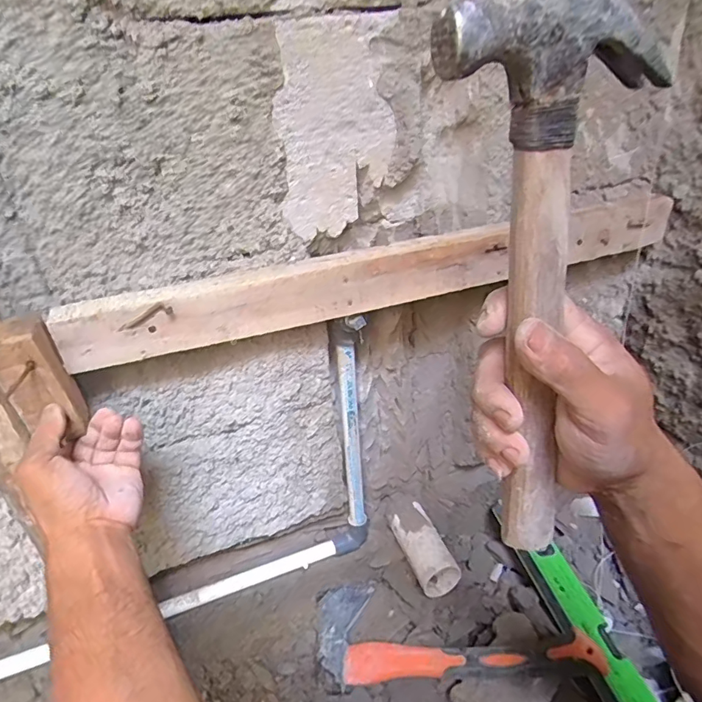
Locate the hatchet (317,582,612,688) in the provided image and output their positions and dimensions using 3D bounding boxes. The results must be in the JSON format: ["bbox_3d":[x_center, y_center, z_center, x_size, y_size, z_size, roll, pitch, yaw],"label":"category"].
[{"bbox_3d":[0.129,0.380,0.650,0.378,0.029,0.133,-14,36,15],"label":"hatchet"}]

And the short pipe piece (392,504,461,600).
[{"bbox_3d":[0.111,0.302,0.722,0.063,0.058,0.124,-13,29,-14],"label":"short pipe piece"}]

